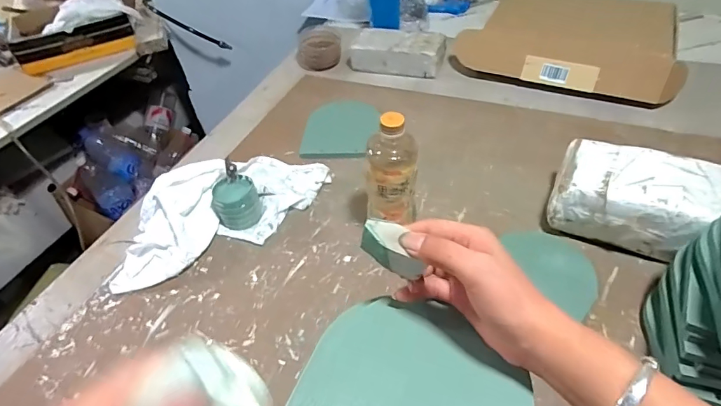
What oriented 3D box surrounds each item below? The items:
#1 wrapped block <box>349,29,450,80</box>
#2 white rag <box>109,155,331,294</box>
[{"bbox_3d":[0.084,-0.353,1.009,0.216,0.065,0.100,9,47,16],"label":"wrapped block"},{"bbox_3d":[-0.225,0.004,0.696,0.368,0.069,0.166,-29,48,-20],"label":"white rag"}]

